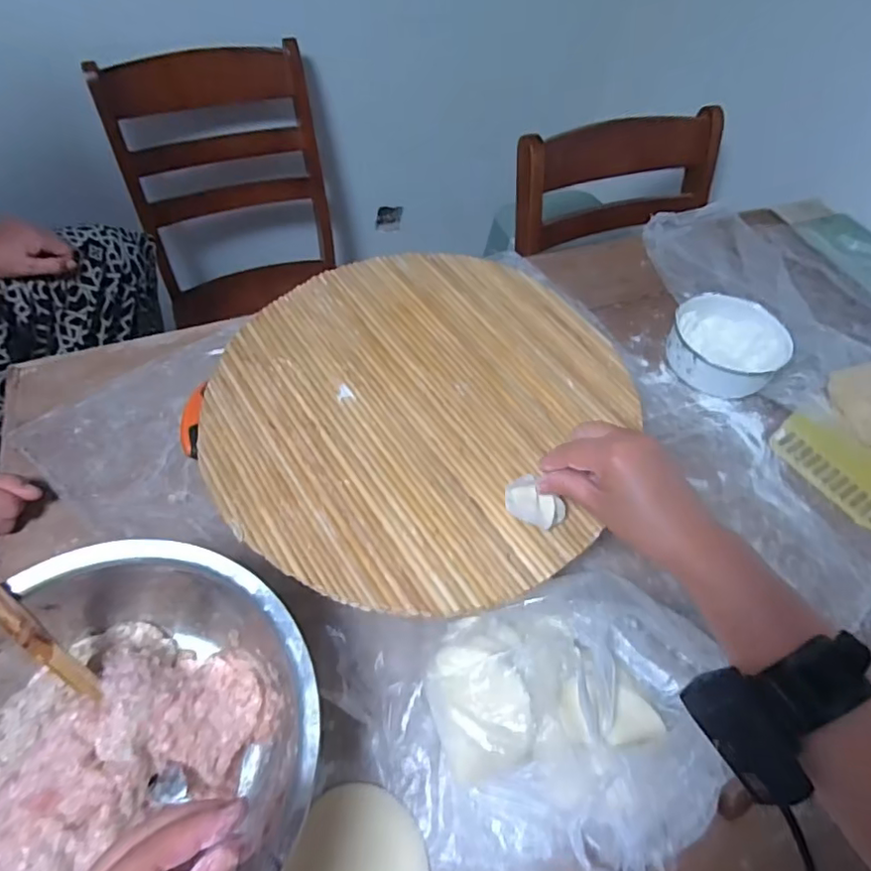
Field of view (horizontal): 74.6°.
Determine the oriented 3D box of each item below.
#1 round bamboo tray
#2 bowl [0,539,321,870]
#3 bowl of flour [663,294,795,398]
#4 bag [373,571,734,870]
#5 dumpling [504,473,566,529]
[{"bbox_3d":[-0.022,-0.038,0.546,0.373,0.021,0.379,2,54,-2],"label":"round bamboo tray"},{"bbox_3d":[-0.224,0.219,0.416,0.262,0.132,0.284,2,54,-2],"label":"bowl"},{"bbox_3d":[0.378,-0.121,0.744,0.137,0.056,0.152,23,56,13],"label":"bowl of flour"},{"bbox_3d":[0.079,0.220,0.448,0.235,0.108,0.186,3,54,-2],"label":"bag"},{"bbox_3d":[0.079,0.054,0.458,0.048,0.023,0.027,30,58,17],"label":"dumpling"}]

